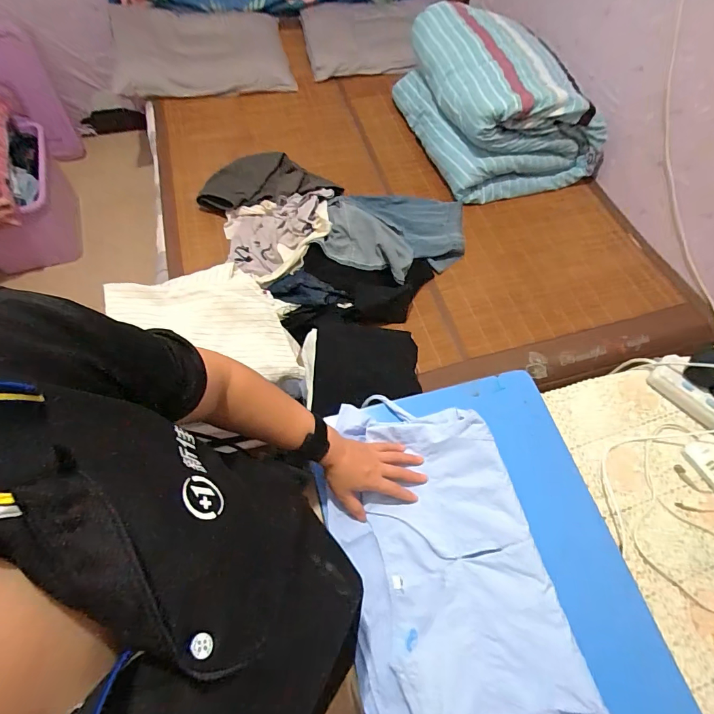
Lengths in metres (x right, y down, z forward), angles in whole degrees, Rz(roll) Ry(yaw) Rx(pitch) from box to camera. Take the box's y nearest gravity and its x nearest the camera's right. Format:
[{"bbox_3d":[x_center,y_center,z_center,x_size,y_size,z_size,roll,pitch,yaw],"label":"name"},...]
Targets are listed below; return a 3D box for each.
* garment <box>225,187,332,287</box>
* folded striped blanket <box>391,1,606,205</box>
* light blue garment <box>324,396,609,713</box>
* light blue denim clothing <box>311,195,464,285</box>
[{"bbox_3d":[-0.235,-0.364,1.182,0.339,0.174,0.321,-8,64,-7],"label":"garment"},{"bbox_3d":[0.483,-0.914,1.396,0.510,0.322,0.683,-18,66,-12],"label":"folded striped blanket"},{"bbox_3d":[0.113,0.279,0.524,0.258,0.040,0.485,-13,65,-9],"label":"light blue garment"},{"bbox_3d":[0.131,-0.413,1.215,0.408,0.157,0.438,14,64,4],"label":"light blue denim clothing"}]

